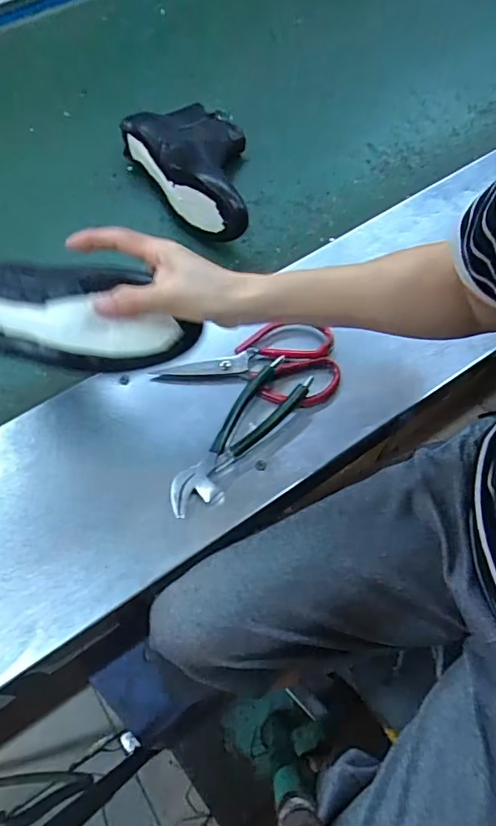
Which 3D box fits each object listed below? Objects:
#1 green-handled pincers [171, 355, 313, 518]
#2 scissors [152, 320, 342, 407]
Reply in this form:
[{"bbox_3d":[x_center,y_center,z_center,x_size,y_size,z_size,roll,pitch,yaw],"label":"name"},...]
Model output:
[{"bbox_3d":[-0.013,0.022,0.514,0.051,0.028,0.191,39,71,19],"label":"green-handled pincers"},{"bbox_3d":[-0.001,-0.053,0.550,0.195,0.015,0.092,-1,78,0],"label":"scissors"}]

